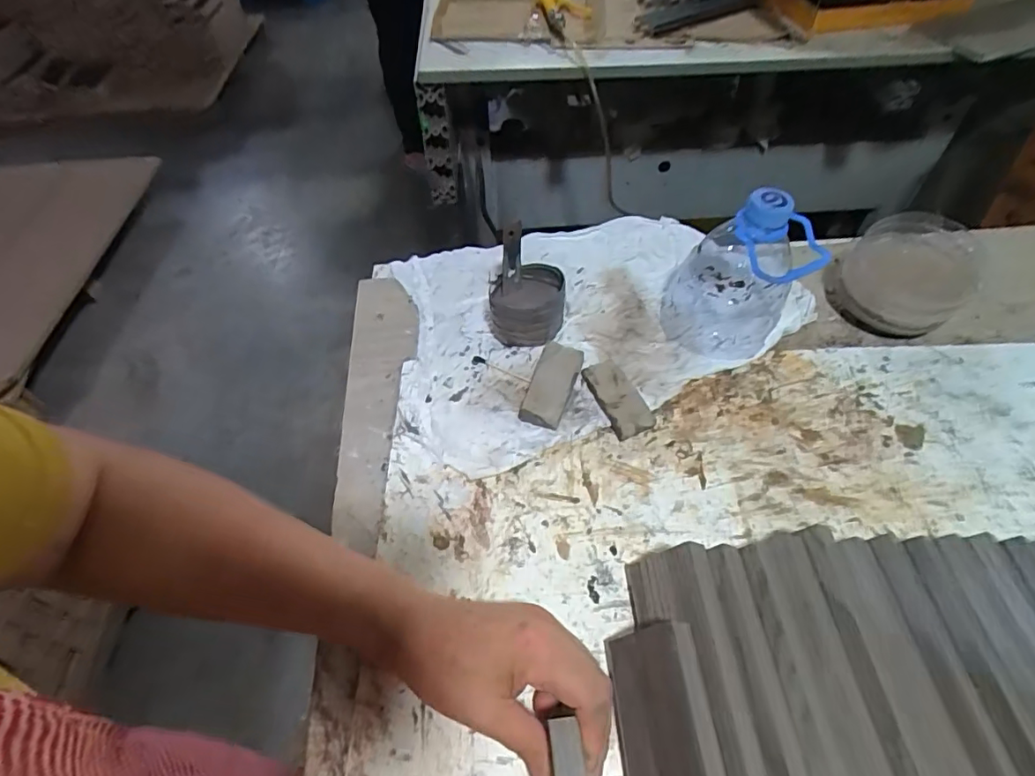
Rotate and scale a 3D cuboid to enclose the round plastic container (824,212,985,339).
[{"bbox_3d":[0.351,-0.106,0.500,0.106,0.053,0.114,0,53,0],"label":"round plastic container"}]

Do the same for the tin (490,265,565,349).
[{"bbox_3d":[0.008,-0.072,0.479,0.062,0.051,0.063,0,53,0],"label":"tin"}]

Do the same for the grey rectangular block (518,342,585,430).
[{"bbox_3d":[0.028,-0.003,0.439,0.035,0.030,0.070,16,55,12],"label":"grey rectangular block"}]

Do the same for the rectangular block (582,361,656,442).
[{"bbox_3d":[0.080,0.008,0.440,0.033,0.016,0.068,-20,55,-14],"label":"rectangular block"}]

